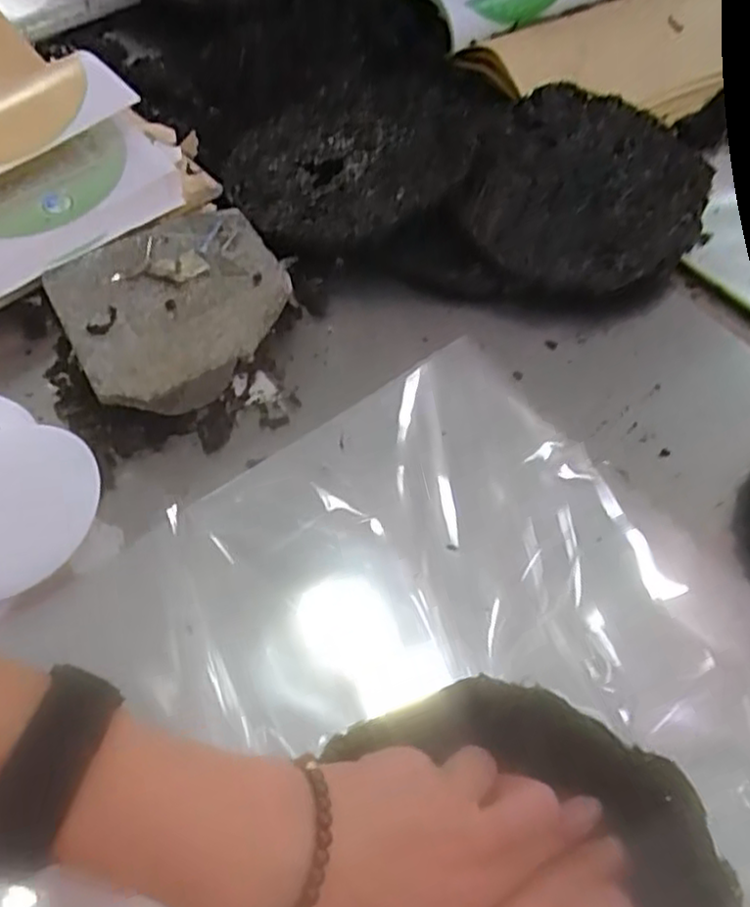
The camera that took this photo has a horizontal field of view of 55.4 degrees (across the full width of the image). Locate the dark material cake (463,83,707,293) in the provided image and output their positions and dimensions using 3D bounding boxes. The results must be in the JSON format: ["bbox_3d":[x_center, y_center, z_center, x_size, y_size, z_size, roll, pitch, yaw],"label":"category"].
[{"bbox_3d":[0.158,-0.197,0.543,0.174,0.043,0.199,13,58,10],"label":"dark material cake"}]

